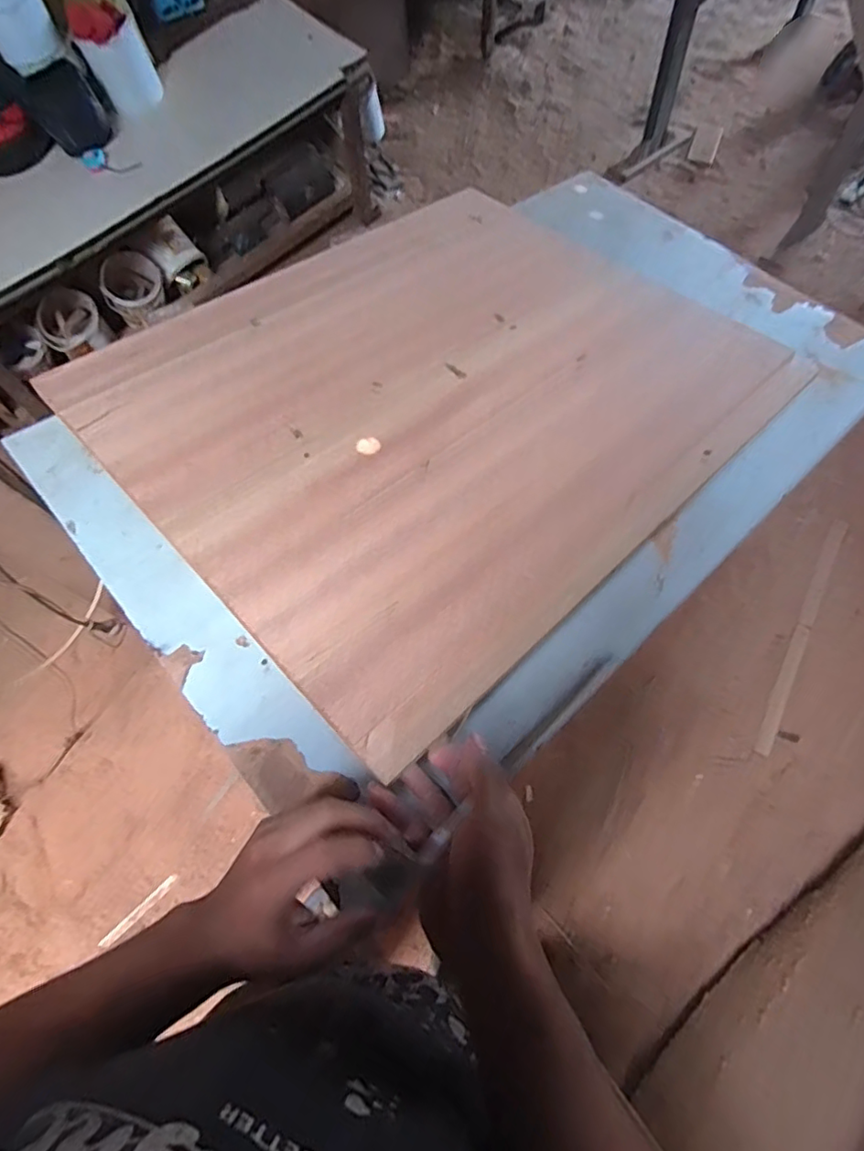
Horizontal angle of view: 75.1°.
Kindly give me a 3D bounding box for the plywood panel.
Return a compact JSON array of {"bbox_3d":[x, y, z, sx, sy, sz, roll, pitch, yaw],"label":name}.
[{"bbox_3d":[0.014,-0.233,0.675,0.711,0.011,0.603,-39,67,-23],"label":"plywood panel"}]

